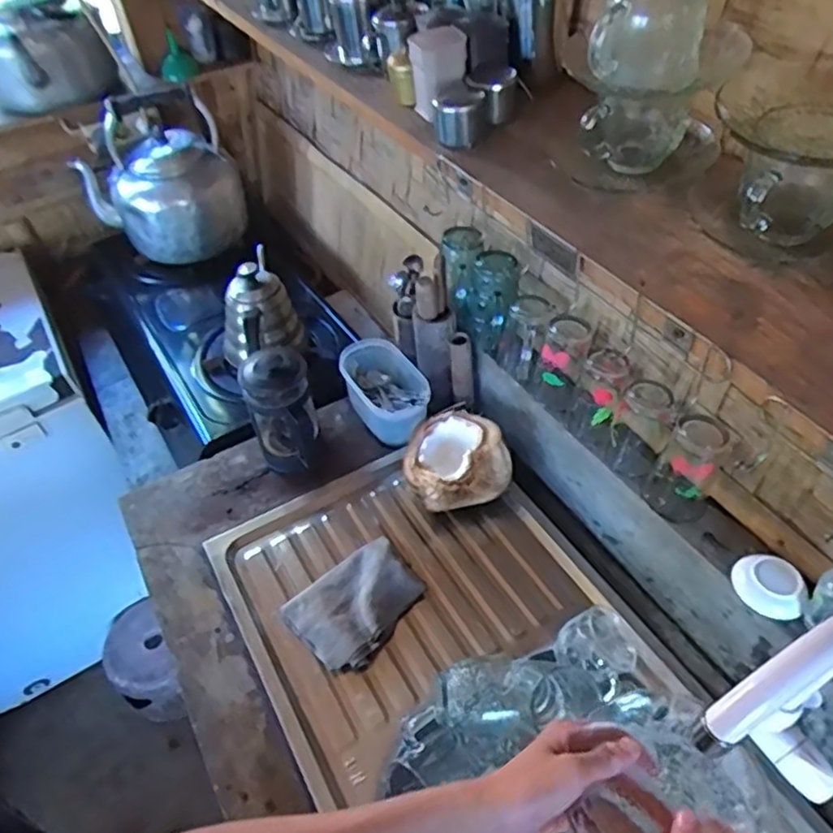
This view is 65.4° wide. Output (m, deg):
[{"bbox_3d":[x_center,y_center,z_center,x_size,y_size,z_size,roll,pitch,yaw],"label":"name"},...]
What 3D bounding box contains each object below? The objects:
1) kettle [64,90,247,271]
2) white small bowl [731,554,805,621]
[{"bbox_3d":[-0.510,-0.472,1.295,0.281,0.257,0.237,-23,49,-15],"label":"kettle"},{"bbox_3d":[0.349,0.166,0.644,0.061,0.023,0.066,-3,47,3],"label":"white small bowl"}]

